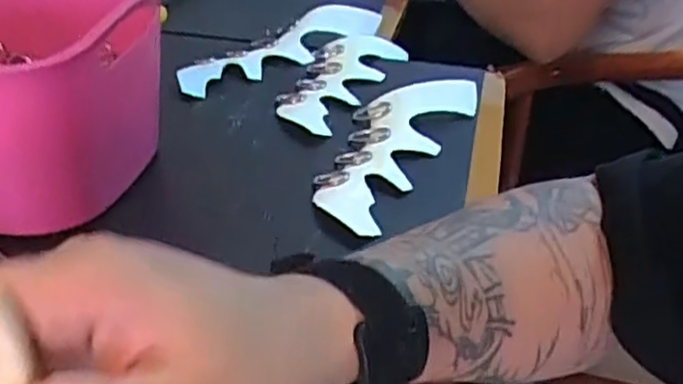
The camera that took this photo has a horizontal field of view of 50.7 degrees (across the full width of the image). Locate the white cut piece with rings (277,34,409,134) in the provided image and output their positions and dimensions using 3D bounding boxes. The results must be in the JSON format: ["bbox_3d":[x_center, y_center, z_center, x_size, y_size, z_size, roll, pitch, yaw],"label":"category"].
[{"bbox_3d":[-0.006,-0.111,0.676,0.079,0.011,0.227,16,36,17],"label":"white cut piece with rings"}]

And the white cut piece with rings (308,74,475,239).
[{"bbox_3d":[0.036,-0.040,0.562,0.083,0.019,0.236,17,35,22],"label":"white cut piece with rings"}]

